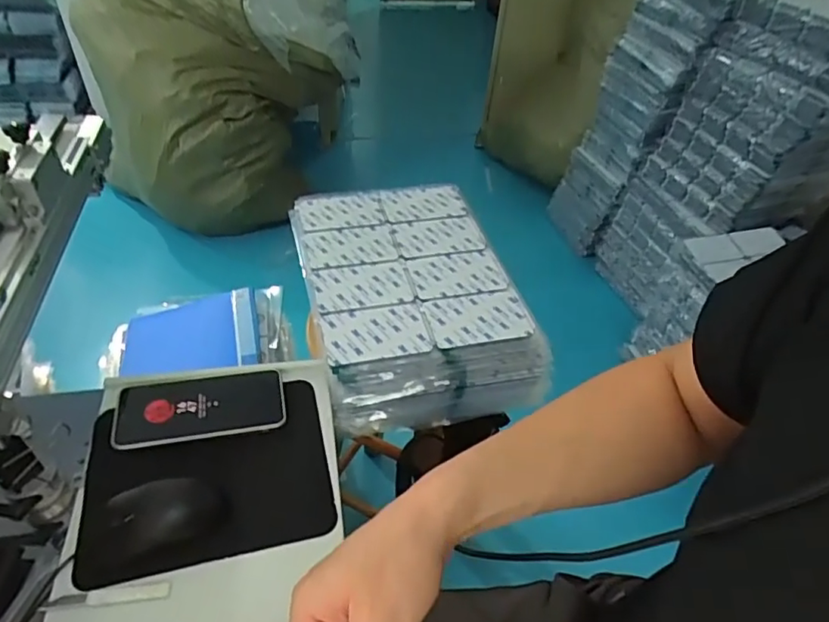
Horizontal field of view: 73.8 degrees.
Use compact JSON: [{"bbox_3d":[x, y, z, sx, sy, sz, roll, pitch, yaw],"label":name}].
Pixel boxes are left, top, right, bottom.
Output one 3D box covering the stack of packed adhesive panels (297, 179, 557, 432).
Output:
[{"bbox_3d":[-0.016,-0.031,0.744,0.250,0.089,0.377,-10,46,-15],"label":"stack of packed adhesive panels"}]

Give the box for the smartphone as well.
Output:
[{"bbox_3d":[-0.220,0.098,0.573,0.162,0.010,0.082,-7,45,-12],"label":"smartphone"}]

